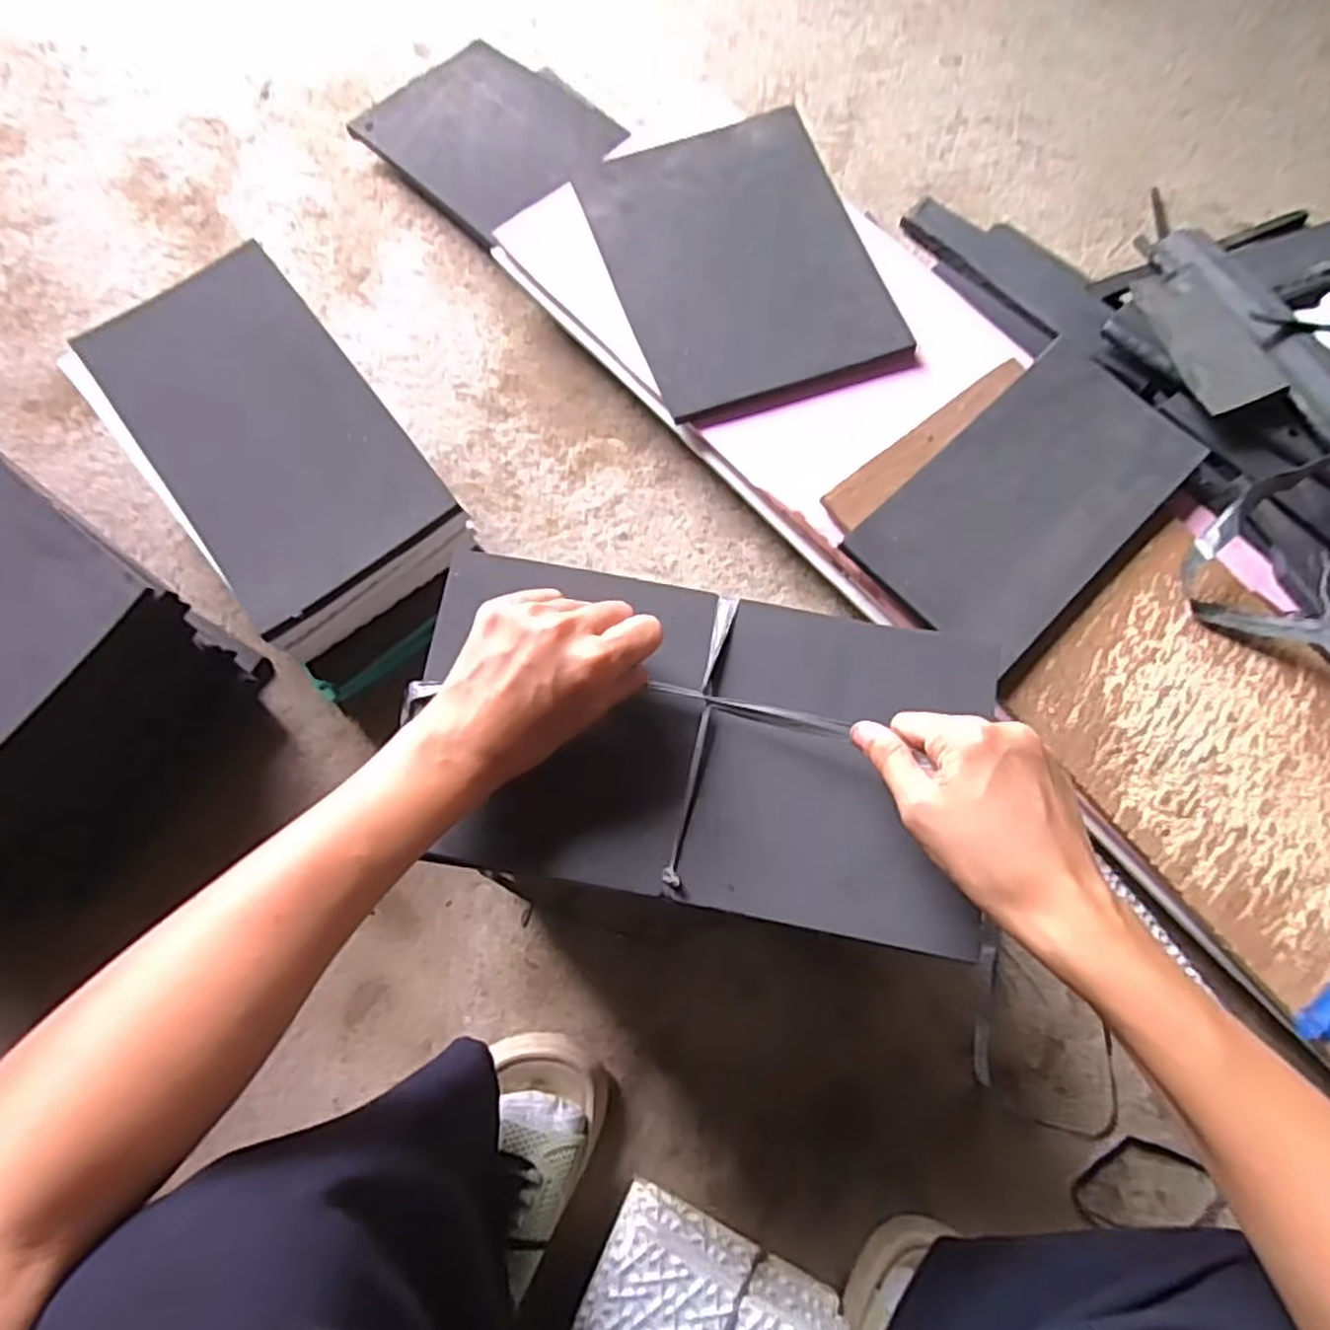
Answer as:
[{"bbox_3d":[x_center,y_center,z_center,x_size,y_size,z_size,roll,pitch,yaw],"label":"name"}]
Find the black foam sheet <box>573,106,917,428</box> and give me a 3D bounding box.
[{"bbox_3d":[0.063,-0.356,0.677,0.208,0.024,0.275,-19,73,-6],"label":"black foam sheet"}]

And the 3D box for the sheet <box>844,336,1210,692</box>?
[{"bbox_3d":[0.289,-0.130,0.608,0.153,0.026,0.275,43,78,12],"label":"sheet"}]

